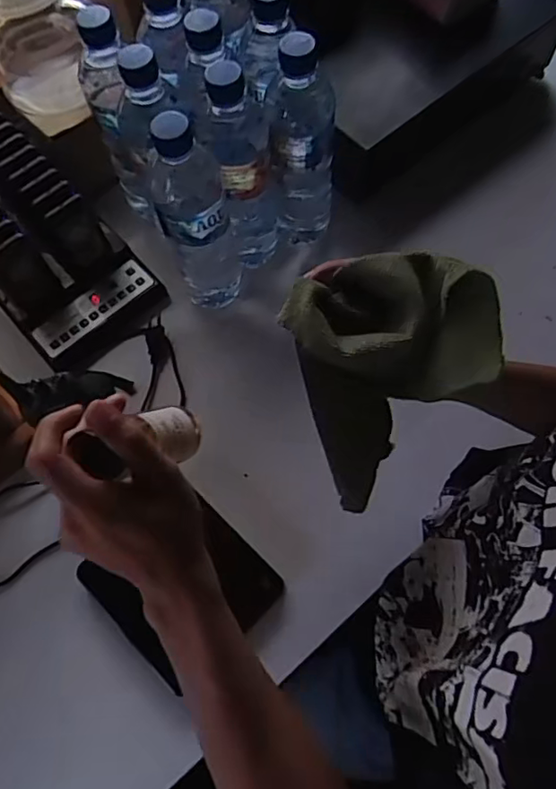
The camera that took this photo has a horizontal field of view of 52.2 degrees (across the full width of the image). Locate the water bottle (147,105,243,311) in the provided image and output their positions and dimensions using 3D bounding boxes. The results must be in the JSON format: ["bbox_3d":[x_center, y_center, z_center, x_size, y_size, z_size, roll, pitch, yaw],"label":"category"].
[{"bbox_3d":[-0.075,-0.162,0.535,0.062,0.223,0.062,-12,68,-3],"label":"water bottle"}]

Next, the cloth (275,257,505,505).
[{"bbox_3d":[0.076,-0.022,0.398,0.117,0.126,0.128,-24,69,-8],"label":"cloth"}]

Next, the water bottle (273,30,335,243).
[{"bbox_3d":[0.027,-0.245,0.561,0.054,0.217,0.072,1,68,3],"label":"water bottle"}]

